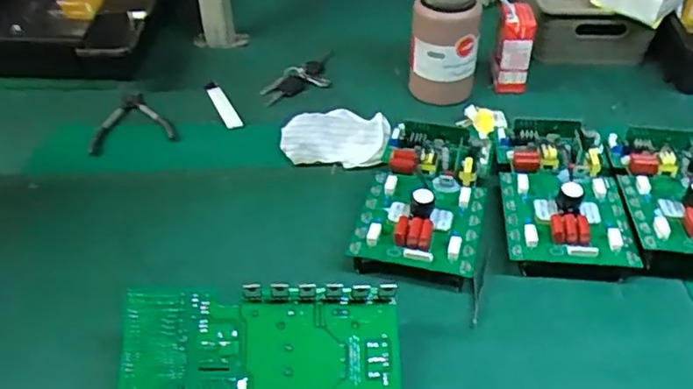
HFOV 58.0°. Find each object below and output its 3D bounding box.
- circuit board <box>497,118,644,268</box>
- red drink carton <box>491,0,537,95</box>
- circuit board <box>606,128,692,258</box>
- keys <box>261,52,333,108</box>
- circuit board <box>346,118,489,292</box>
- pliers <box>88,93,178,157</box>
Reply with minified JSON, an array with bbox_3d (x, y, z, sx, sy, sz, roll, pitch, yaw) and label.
[{"bbox_3d":[0.232,-0.012,0.671,0.124,0.034,0.192,2,42,5],"label":"circuit board"},{"bbox_3d":[0.230,-0.203,0.864,0.052,0.115,0.049,8,43,11],"label":"red drink carton"},{"bbox_3d":[0.360,-0.016,0.668,0.124,0.026,0.208,3,42,6],"label":"circuit board"},{"bbox_3d":[-0.064,-0.167,0.919,0.142,0.027,0.046,-33,50,-30],"label":"keys"},{"bbox_3d":[0.085,-0.006,0.675,0.129,0.040,0.202,8,43,11],"label":"circuit board"},{"bbox_3d":[-0.294,-0.104,0.852,0.112,0.027,0.118,-11,43,-9],"label":"pliers"}]

